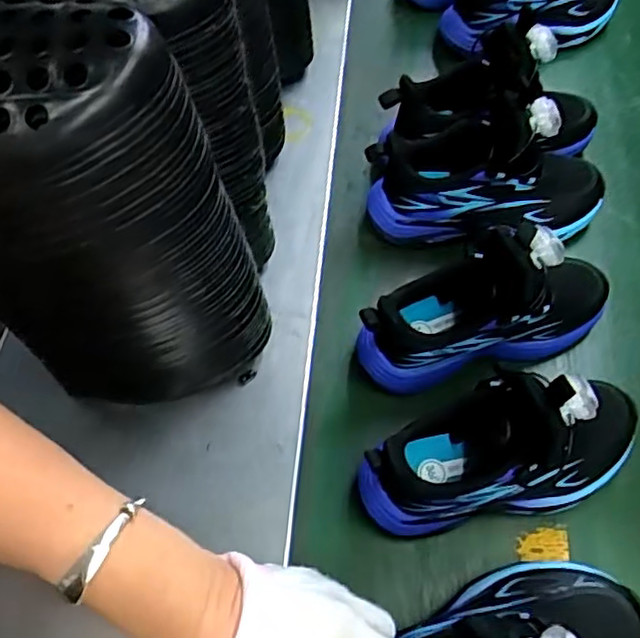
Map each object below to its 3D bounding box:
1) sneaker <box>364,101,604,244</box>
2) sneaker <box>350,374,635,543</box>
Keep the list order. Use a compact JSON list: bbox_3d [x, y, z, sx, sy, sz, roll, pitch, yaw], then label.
[{"bbox_3d":[0.143,-0.126,0.548,0.197,0.106,0.076,0,61,0],"label":"sneaker"},{"bbox_3d":[0.129,0.081,0.427,0.198,0.140,0.068,-10,61,-6],"label":"sneaker"}]

